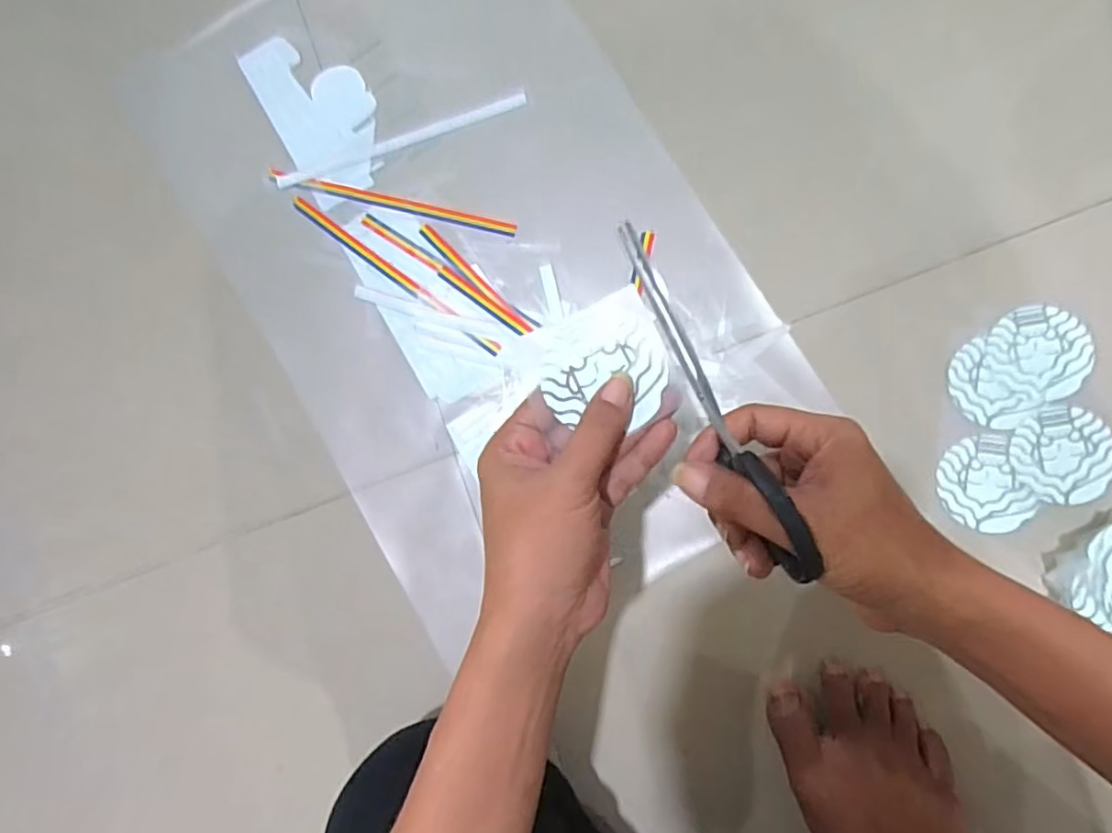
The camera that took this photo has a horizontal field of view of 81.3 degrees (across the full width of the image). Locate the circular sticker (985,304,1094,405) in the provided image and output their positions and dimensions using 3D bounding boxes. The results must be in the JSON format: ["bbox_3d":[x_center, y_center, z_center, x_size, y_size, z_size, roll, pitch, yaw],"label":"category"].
[{"bbox_3d":[0.344,-0.045,0.460,0.068,0.004,0.068,-1,85,8],"label":"circular sticker"}]

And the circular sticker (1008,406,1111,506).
[{"bbox_3d":[0.356,0.028,0.452,0.065,0.004,0.066,-1,85,8],"label":"circular sticker"}]

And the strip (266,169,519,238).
[{"bbox_3d":[-0.140,-0.180,0.543,0.221,0.004,0.012,15,88,9],"label":"strip"}]

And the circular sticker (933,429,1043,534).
[{"bbox_3d":[0.303,0.050,0.459,0.057,0.004,0.067,-25,82,5],"label":"circular sticker"}]

